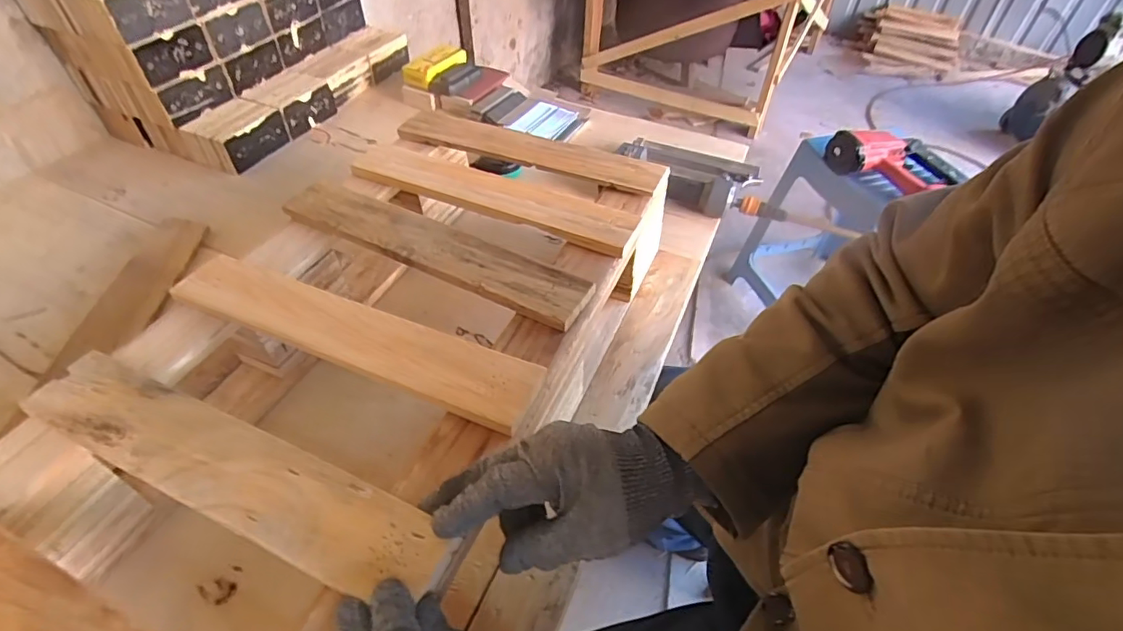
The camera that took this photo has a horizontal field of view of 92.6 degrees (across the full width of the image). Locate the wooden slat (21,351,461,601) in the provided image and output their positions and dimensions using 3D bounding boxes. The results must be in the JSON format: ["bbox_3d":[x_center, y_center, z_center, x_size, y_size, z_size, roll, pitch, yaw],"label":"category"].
[{"bbox_3d":[-0.229,0.102,0.365,0.338,0.009,0.061,18,49,16],"label":"wooden slat"}]

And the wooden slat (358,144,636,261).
[{"bbox_3d":[-0.084,-0.141,0.611,0.346,0.017,0.069,18,49,16],"label":"wooden slat"}]

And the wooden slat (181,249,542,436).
[{"bbox_3d":[-0.181,0.014,0.454,0.338,0.010,0.064,18,49,16],"label":"wooden slat"}]

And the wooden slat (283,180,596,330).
[{"bbox_3d":[-0.130,-0.069,0.534,0.334,0.015,0.061,21,50,18],"label":"wooden slat"}]

